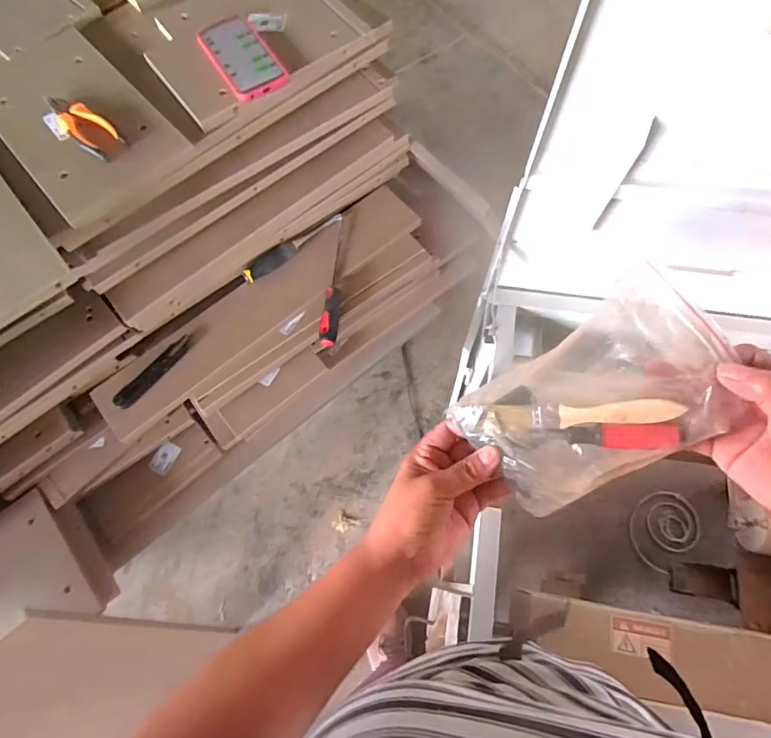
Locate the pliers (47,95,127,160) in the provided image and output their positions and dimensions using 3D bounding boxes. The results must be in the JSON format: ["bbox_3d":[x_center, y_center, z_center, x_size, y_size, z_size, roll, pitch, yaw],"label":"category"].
[{"bbox_3d":[-0.417,-0.341,0.691,0.051,0.024,0.133,-41,72,-14],"label":"pliers"}]

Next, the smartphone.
[{"bbox_3d":[-0.207,-0.449,0.724,0.080,0.014,0.143,-32,74,-4],"label":"smartphone"}]

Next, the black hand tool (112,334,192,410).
[{"bbox_3d":[-0.386,0.003,0.841,0.026,0.021,0.157,46,71,-14],"label":"black hand tool"}]

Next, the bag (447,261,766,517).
[{"bbox_3d":[0.159,0.030,0.385,0.181,0.040,0.118,-39,74,10],"label":"bag"}]

